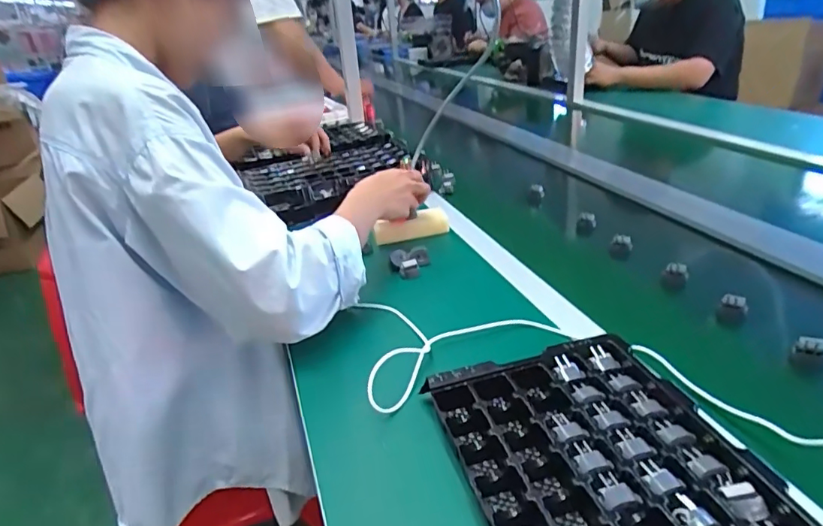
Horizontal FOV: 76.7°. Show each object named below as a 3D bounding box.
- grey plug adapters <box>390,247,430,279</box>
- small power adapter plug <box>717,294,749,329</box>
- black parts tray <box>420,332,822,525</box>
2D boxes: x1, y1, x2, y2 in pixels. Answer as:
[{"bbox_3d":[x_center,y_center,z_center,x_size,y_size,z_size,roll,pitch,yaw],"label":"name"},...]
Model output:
[{"bbox_3d":[-0.003,-0.001,0.727,0.054,0.028,0.038,-6,28,0],"label":"grey plug adapters"},{"bbox_3d":[0.364,0.056,0.591,0.028,0.038,0.020,12,32,30],"label":"small power adapter plug"},{"bbox_3d":[0.160,0.180,0.354,0.197,0.034,0.357,-12,28,-12],"label":"black parts tray"}]

